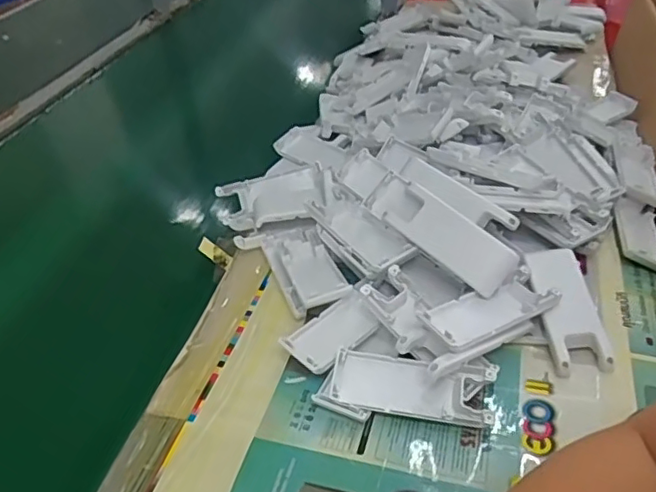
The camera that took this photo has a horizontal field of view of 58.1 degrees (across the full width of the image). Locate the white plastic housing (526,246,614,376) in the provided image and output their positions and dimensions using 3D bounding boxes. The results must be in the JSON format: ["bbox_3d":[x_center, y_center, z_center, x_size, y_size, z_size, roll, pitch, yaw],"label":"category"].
[{"bbox_3d":[0.171,0.042,0.428,0.039,0.015,0.100,-3,55,3],"label":"white plastic housing"}]

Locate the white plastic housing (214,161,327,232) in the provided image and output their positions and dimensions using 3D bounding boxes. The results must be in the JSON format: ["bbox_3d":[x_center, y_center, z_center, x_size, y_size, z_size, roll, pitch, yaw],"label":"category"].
[{"bbox_3d":[-0.054,-0.048,0.561,0.100,0.017,0.077,-5,39,0],"label":"white plastic housing"}]

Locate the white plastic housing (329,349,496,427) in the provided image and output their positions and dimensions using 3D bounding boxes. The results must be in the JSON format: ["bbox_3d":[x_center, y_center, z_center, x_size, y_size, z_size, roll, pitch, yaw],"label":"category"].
[{"bbox_3d":[0.056,0.094,0.395,0.104,0.024,0.038,4,40,12],"label":"white plastic housing"}]

